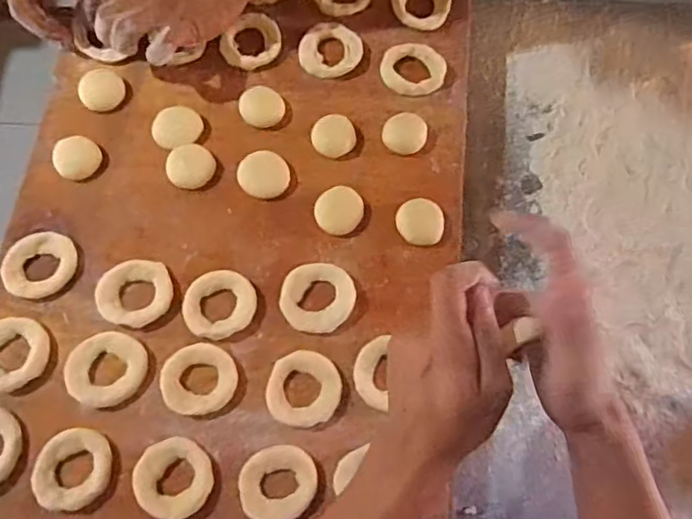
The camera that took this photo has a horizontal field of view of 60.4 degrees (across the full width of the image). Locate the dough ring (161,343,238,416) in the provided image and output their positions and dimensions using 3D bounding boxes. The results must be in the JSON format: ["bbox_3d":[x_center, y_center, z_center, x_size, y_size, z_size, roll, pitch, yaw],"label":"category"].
[{"bbox_3d":[-0.126,0.102,0.507,0.061,0.016,0.059,0,70,0],"label":"dough ring"}]

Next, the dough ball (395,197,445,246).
[{"bbox_3d":[0.071,-0.035,0.559,0.043,0.015,0.042,0,70,0],"label":"dough ball"}]

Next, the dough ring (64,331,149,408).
[{"bbox_3d":[-0.205,0.093,0.509,0.066,0.011,0.060,0,70,0],"label":"dough ring"}]

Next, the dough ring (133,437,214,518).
[{"bbox_3d":[-0.140,0.178,0.483,0.060,0.010,0.060,0,70,0],"label":"dough ring"}]

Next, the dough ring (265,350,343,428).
[{"bbox_3d":[-0.037,0.110,0.508,0.063,0.005,0.062,0,70,0],"label":"dough ring"}]

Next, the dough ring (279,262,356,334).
[{"bbox_3d":[-0.025,0.034,0.532,0.066,0.008,0.062,0,70,0],"label":"dough ring"}]

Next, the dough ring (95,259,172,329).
[{"bbox_3d":[-0.188,0.030,0.527,0.063,0.012,0.057,-16,71,-6],"label":"dough ring"}]

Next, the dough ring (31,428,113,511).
[{"bbox_3d":[-0.223,0.171,0.483,0.060,0.015,0.061,0,70,0],"label":"dough ring"}]

